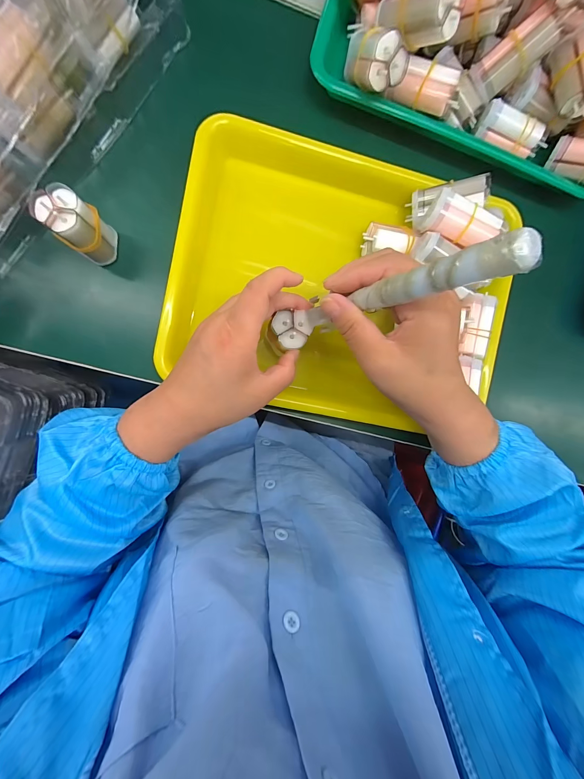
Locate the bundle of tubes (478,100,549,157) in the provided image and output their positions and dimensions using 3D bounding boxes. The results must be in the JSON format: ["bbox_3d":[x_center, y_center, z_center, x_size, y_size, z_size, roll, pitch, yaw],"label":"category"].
[{"bbox_3d":[0.225,-0.260,0.295,0.070,0.022,0.027,16,89,-7],"label":"bundle of tubes"}]

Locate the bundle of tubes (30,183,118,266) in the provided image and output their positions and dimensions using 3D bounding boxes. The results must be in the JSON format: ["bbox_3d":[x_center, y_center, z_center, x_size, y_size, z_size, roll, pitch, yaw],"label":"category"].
[{"bbox_3d":[-0.178,-0.136,0.253,0.030,0.078,0.036,36,87,-7],"label":"bundle of tubes"}]

